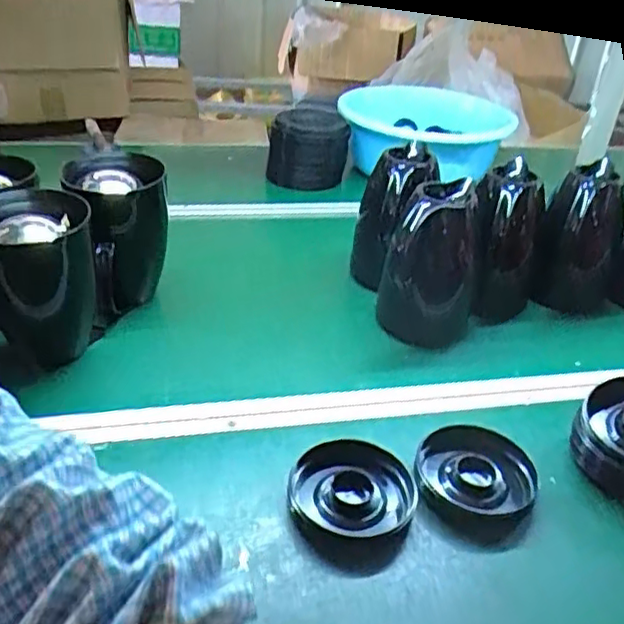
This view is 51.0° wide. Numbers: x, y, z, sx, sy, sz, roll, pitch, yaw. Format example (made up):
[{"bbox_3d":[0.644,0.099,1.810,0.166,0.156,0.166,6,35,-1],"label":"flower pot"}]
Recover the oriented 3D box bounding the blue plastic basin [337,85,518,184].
[{"bbox_3d":[0.231,-0.377,1.395,0.339,0.111,0.355,2,32,-6],"label":"blue plastic basin"}]

